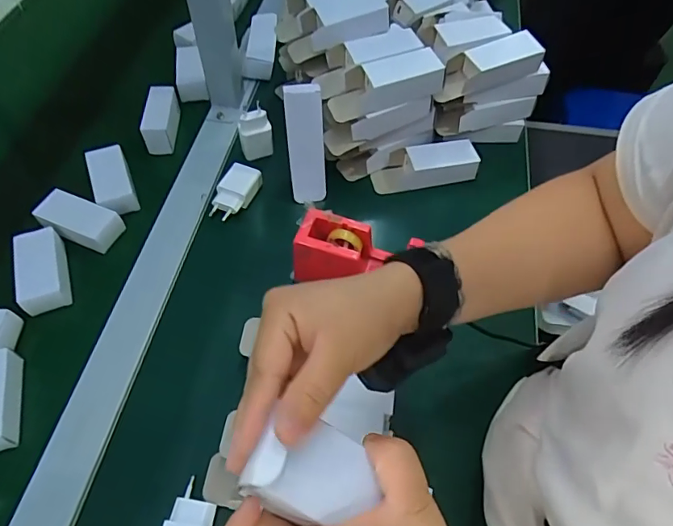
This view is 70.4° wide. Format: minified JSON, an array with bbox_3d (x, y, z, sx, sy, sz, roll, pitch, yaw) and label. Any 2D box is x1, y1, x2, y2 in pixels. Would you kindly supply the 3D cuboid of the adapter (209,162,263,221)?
[{"bbox_3d":[-0.126,-0.087,0.592,0.043,0.025,0.072,20,58,9],"label":"adapter"}]

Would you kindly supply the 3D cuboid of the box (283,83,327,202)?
[{"bbox_3d":[-0.036,-0.141,0.571,0.041,0.140,0.026,-9,36,-9],"label":"box"}]

